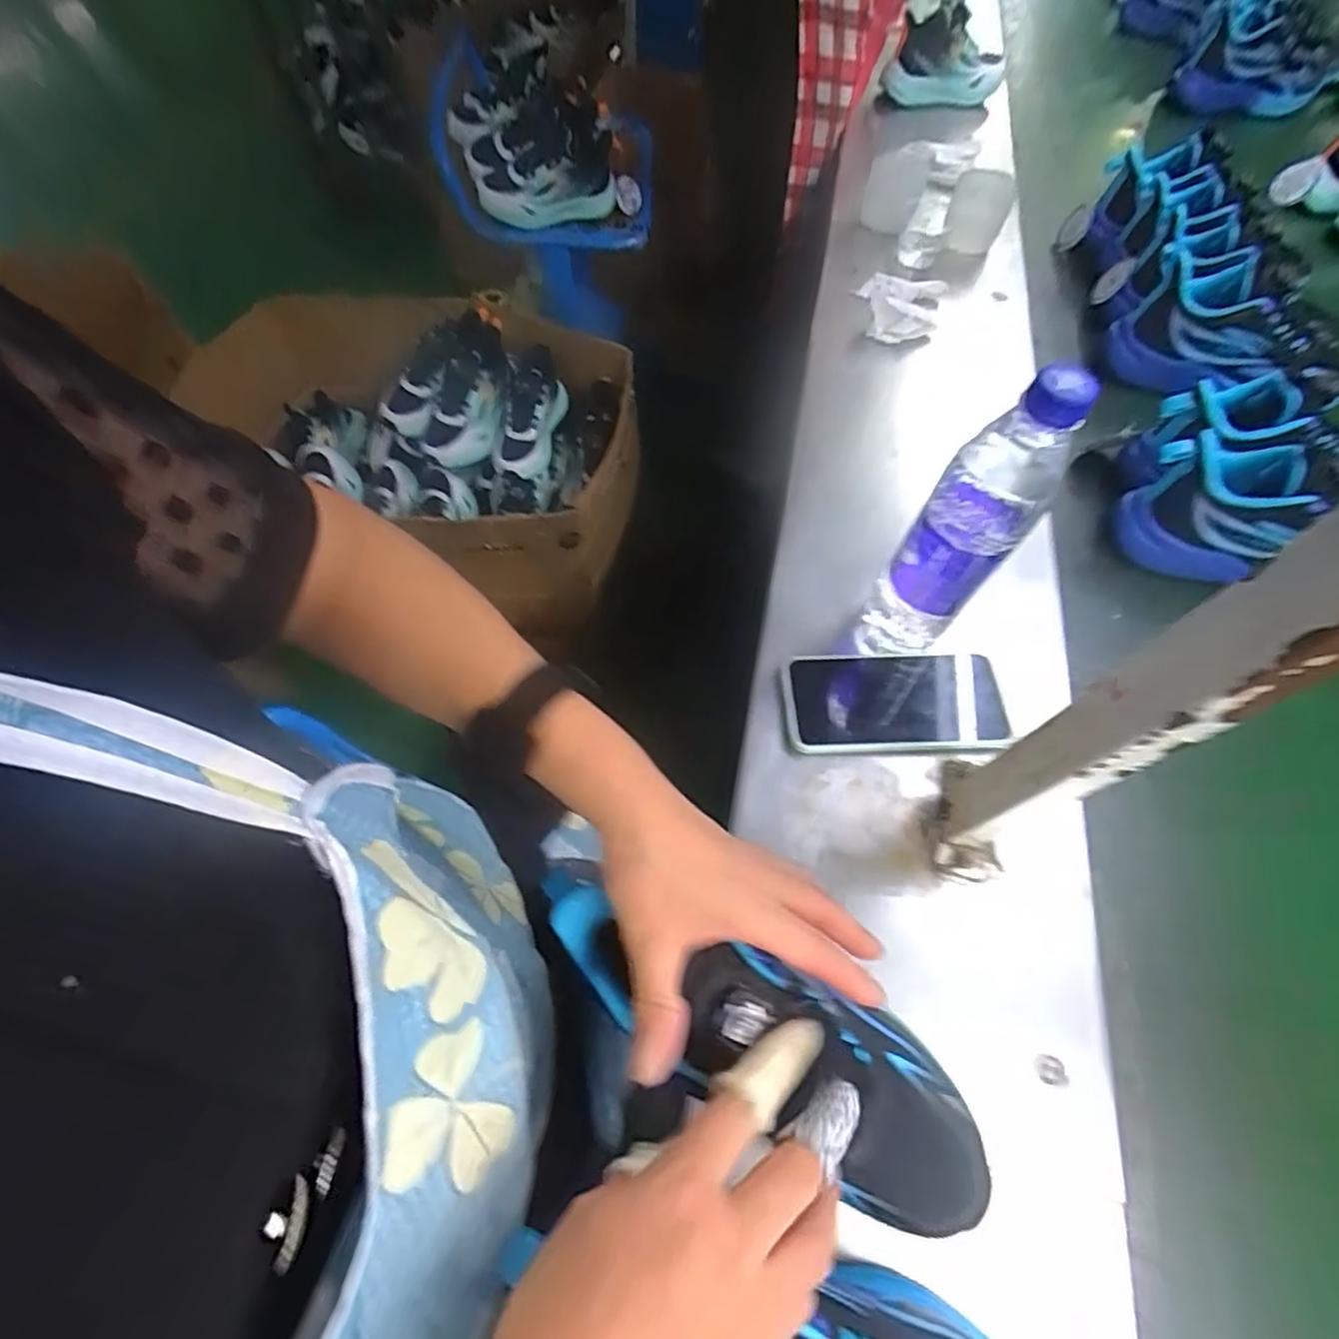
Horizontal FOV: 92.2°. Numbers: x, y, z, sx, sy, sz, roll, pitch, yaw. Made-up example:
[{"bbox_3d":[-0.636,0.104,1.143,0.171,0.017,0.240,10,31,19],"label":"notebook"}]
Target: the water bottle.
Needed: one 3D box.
[{"bbox_3d":[0.189,-0.085,0.417,0.057,0.230,0.071,34,65,14],"label":"water bottle"}]

